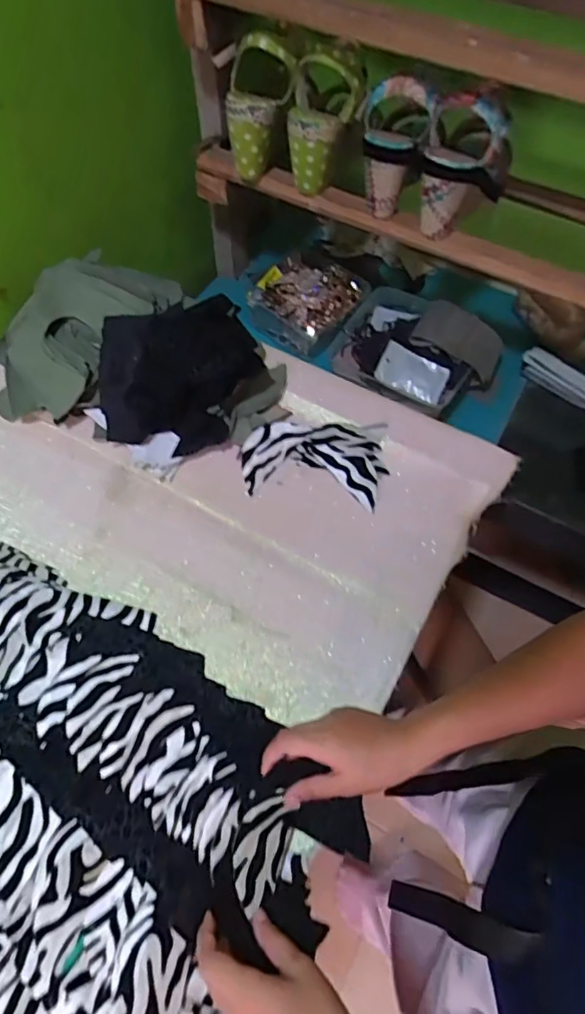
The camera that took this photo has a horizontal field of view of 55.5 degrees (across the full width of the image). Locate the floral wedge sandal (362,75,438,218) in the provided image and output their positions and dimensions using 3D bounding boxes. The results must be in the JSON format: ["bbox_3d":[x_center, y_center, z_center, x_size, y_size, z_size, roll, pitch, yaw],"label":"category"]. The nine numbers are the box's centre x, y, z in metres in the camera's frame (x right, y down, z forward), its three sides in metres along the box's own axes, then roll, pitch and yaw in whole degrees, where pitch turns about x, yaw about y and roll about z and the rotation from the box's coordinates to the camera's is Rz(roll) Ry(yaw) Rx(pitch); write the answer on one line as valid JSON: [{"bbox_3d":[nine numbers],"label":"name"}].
[{"bbox_3d":[0.116,-0.411,0.634,0.075,0.126,0.069,9,60,2],"label":"floral wedge sandal"}]

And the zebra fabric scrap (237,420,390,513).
[{"bbox_3d":[0.022,-0.055,0.641,0.156,0.023,0.097,7,60,1],"label":"zebra fabric scrap"}]

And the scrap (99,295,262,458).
[{"bbox_3d":[-0.129,-0.153,0.655,0.183,0.098,0.177,-4,61,-6],"label":"scrap"}]

